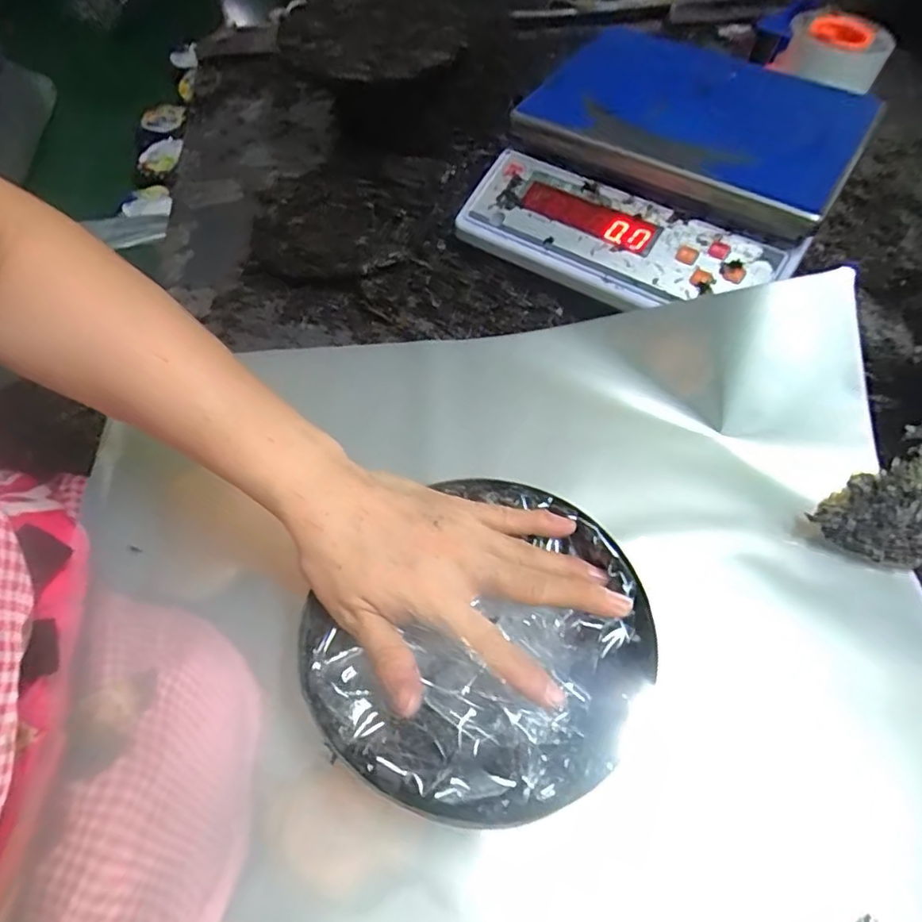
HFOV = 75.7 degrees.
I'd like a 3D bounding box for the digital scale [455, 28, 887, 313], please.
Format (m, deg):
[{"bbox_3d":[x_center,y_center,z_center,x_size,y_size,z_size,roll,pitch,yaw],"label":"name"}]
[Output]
[{"bbox_3d":[0.181,-0.276,0.531,0.293,0.091,0.298,35,65,20],"label":"digital scale"}]

